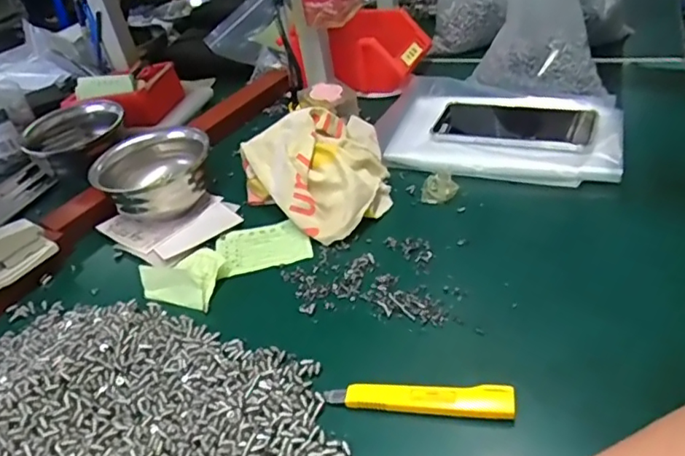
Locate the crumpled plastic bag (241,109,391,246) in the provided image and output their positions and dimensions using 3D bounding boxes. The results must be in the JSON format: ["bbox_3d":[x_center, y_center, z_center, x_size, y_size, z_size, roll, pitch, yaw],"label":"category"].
[{"bbox_3d":[-0.015,-0.066,0.578,0.153,0.070,0.157,-21,39,-14],"label":"crumpled plastic bag"}]

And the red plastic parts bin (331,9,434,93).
[{"bbox_3d":[0.054,-0.244,0.772,0.112,0.075,0.111,4,40,17],"label":"red plastic parts bin"}]

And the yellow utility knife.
[{"bbox_3d":[0.051,0.117,0.384,0.126,0.012,0.021,-2,38,11],"label":"yellow utility knife"}]

